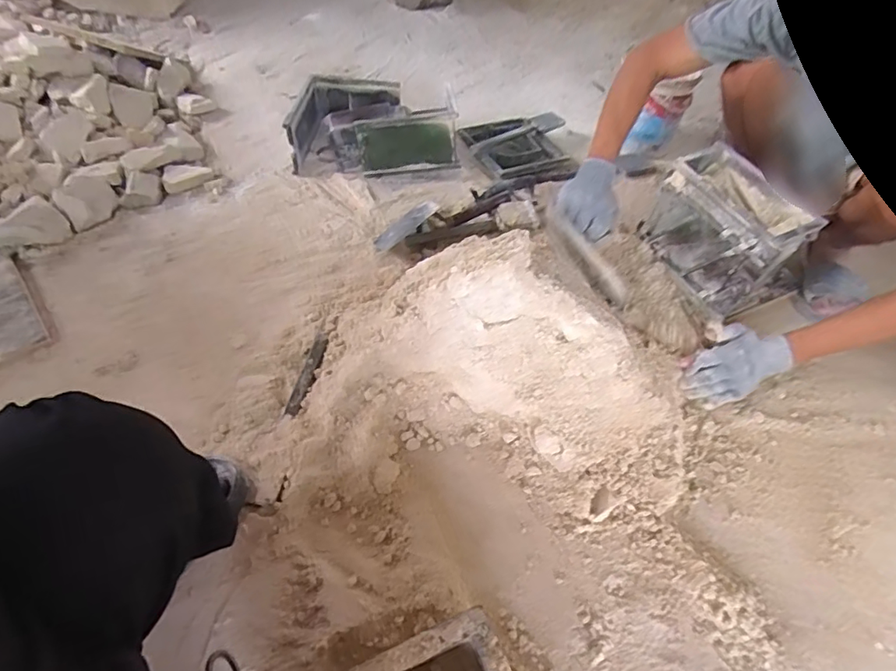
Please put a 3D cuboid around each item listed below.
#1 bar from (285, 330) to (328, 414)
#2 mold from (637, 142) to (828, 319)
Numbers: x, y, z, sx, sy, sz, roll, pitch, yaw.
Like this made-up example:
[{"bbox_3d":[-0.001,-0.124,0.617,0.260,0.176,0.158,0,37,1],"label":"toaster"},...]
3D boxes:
[{"bbox_3d":[-0.209,0.058,0.791,0.025,0.021,0.149,8,53,4],"label":"bar"},{"bbox_3d":[0.465,-0.172,0.908,0.145,0.191,0.237,-15,56,-19],"label":"mold"}]

